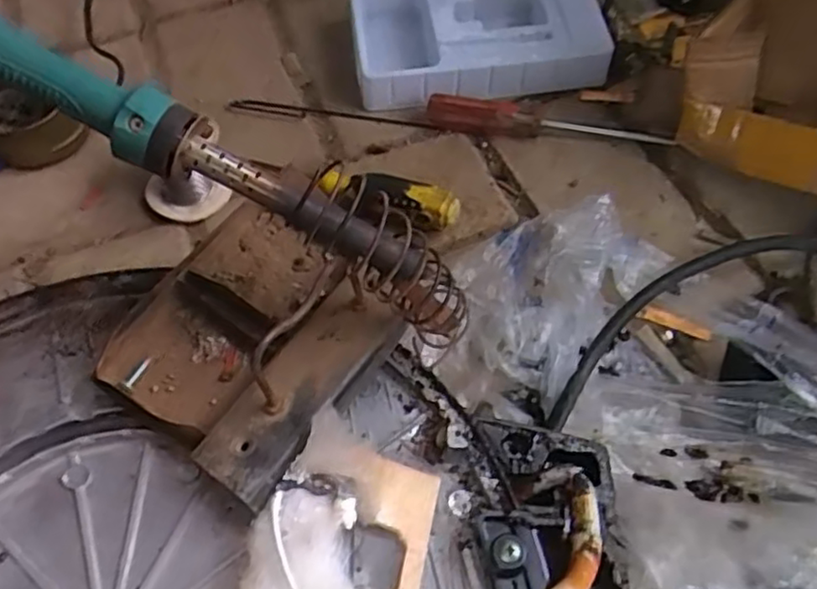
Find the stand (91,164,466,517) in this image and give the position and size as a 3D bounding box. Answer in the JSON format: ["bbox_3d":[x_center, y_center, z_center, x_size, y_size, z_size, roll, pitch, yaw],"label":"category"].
[{"bbox_3d":[-0.058,0.009,0.274,0.124,0.077,0.118,36,66,23],"label":"stand"}]

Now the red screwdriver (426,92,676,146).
[{"bbox_3d":[0.092,-0.117,0.452,0.160,0.016,0.022,12,59,11],"label":"red screwdriver"}]

